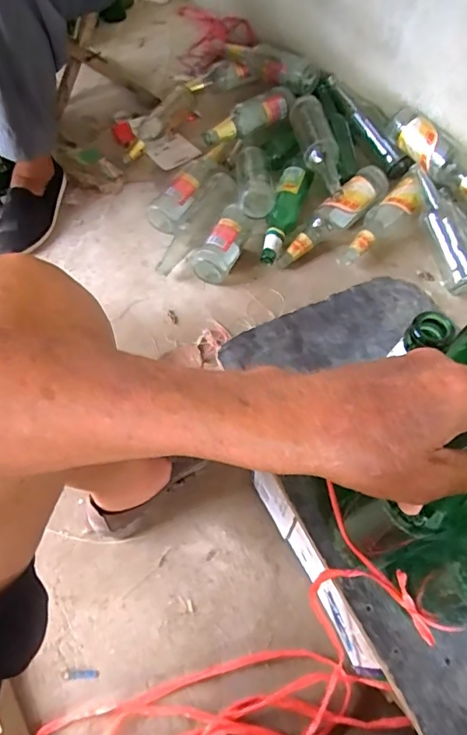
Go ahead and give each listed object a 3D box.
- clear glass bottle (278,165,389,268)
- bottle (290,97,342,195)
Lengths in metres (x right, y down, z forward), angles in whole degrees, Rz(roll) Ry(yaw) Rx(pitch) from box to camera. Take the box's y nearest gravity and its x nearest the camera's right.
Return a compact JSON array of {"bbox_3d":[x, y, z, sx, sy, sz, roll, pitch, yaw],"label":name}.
[{"bbox_3d":[0.189,-0.293,0.967,0.280,0.067,0.059,-41,66,-5],"label":"clear glass bottle"},{"bbox_3d":[0.171,-0.448,1.009,0.073,0.065,0.258,-15,73,-7],"label":"bottle"}]

